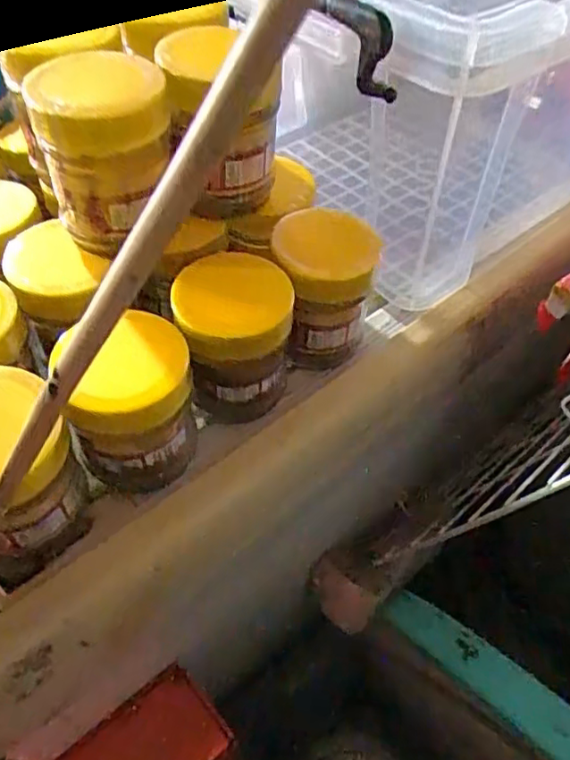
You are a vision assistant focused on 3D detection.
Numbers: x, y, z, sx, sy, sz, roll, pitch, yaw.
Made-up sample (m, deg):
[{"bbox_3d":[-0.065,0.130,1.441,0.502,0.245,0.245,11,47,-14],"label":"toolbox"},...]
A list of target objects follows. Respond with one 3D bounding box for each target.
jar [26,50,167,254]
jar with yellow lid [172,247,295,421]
[{"bbox_3d":[-0.092,-0.116,0.318,0.065,0.090,0.077,-10,51,-11],"label":"jar"},{"bbox_3d":[-0.030,-0.025,0.362,0.063,0.081,0.066,1,49,-1],"label":"jar with yellow lid"}]

